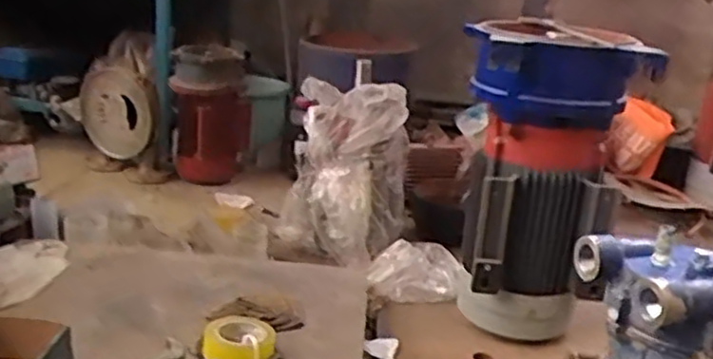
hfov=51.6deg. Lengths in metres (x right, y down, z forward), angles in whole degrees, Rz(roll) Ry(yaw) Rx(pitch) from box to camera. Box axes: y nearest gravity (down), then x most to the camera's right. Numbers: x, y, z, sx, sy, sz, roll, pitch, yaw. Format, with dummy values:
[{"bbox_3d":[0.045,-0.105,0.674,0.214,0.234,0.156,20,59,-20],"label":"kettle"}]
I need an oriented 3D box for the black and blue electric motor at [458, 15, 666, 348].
[{"bbox_3d":[0.363,-0.011,1.555,0.318,0.608,0.332,5,18,-1],"label":"black and blue electric motor"}]

